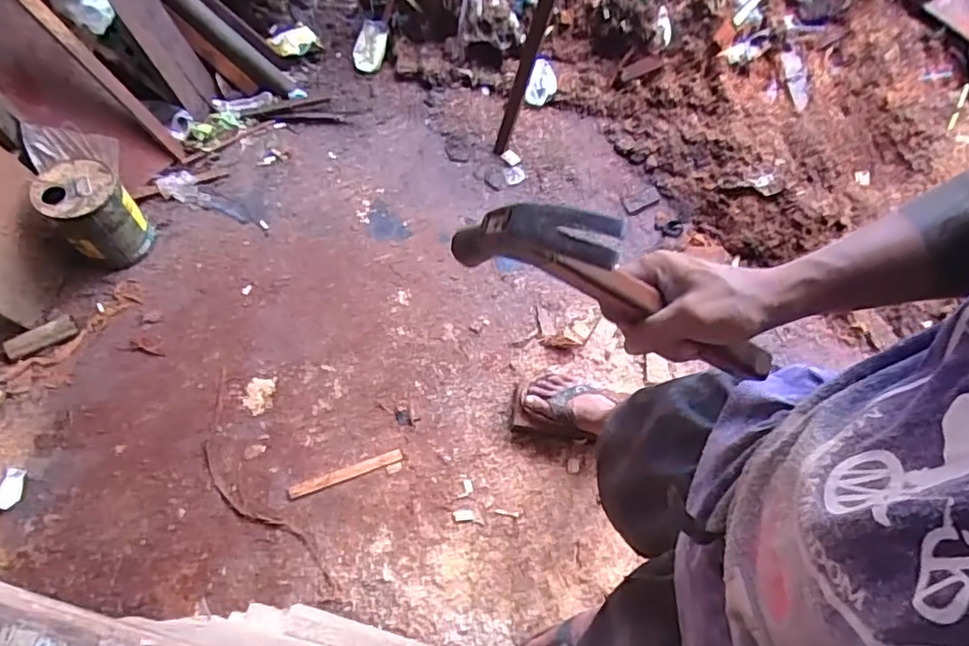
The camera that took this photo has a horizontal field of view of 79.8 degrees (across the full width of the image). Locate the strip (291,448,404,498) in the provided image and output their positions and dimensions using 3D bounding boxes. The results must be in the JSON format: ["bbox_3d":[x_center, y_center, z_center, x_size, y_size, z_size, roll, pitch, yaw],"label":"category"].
[{"bbox_3d":[-0.295,0.319,1.237,0.240,0.004,0.027,-17,67,-11],"label":"strip"}]

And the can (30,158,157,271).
[{"bbox_3d":[-0.897,-0.244,1.332,0.168,0.202,0.173,1,65,-3],"label":"can"}]

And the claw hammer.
[{"bbox_3d":[0.113,-0.010,0.422,0.265,0.123,0.040,25,62,-25],"label":"claw hammer"}]

